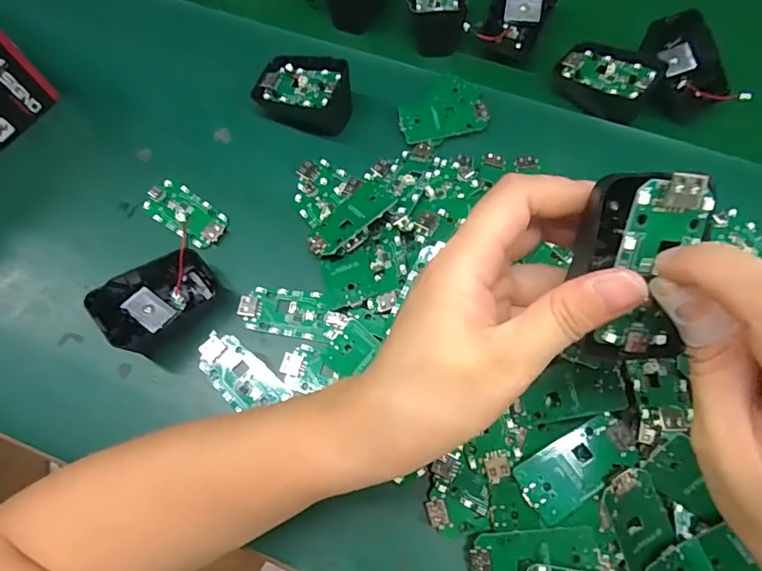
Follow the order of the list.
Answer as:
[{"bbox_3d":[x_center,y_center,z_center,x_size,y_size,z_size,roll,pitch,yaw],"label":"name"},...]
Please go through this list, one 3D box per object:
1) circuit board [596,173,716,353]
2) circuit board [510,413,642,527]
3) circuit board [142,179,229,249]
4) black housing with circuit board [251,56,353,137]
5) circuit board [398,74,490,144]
[{"bbox_3d":[0.097,-0.007,0.176,0.029,0.005,0.064,5,108,-12],"label":"circuit board"},{"bbox_3d":[0.102,0.094,0.262,0.061,0.011,0.030,-30,71,-8],"label":"circuit board"},{"bbox_3d":[-0.137,-0.051,0.351,0.062,0.006,0.031,33,75,12],"label":"circuit board"},{"bbox_3d":[-0.055,-0.140,0.361,0.072,0.035,0.046,30,74,11],"label":"black housing with circuit board"},{"bbox_3d":[0.044,-0.130,0.365,0.064,0.006,0.048,-13,71,-3],"label":"circuit board"}]

